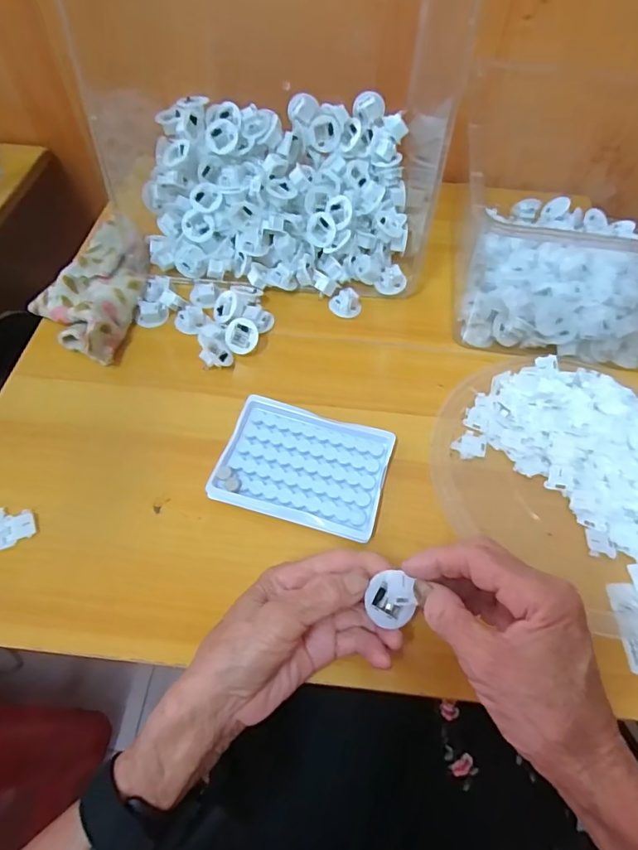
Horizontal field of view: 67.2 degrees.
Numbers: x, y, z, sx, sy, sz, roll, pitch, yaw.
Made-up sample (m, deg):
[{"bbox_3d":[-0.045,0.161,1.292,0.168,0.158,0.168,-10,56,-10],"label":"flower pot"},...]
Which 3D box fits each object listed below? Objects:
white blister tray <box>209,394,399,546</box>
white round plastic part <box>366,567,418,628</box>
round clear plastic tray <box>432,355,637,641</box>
[{"bbox_3d":[-0.012,0.031,0.383,0.127,0.016,0.097,15,65,7],"label":"white blister tray"},{"bbox_3d":[0.043,0.104,0.289,0.026,0.008,0.032,4,88,-11],"label":"white round plastic part"},{"bbox_3d":[0.218,0.039,0.393,0.236,0.029,0.204,33,68,14],"label":"round clear plastic tray"}]

